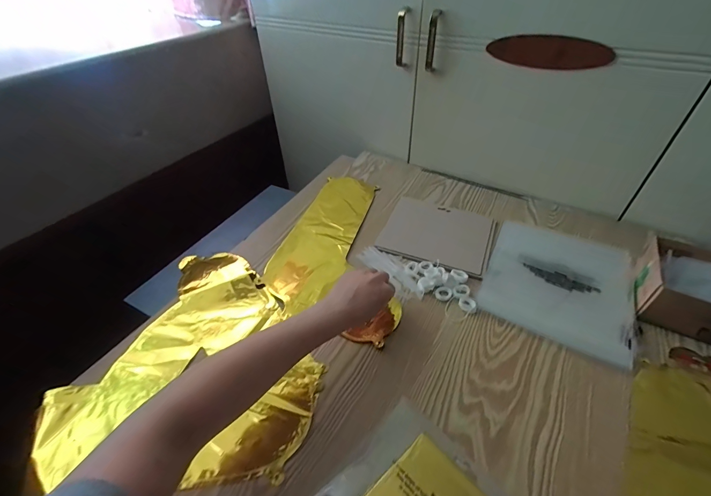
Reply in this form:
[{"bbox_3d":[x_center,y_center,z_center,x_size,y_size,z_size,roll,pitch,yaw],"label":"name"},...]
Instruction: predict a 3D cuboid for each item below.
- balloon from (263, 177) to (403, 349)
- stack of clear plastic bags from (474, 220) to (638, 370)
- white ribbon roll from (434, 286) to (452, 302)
[{"bbox_3d":[-0.009,-0.014,0.618,0.237,0.009,0.384,12,46,13],"label":"balloon"},{"bbox_3d":[0.329,0.049,0.538,0.205,0.013,0.241,21,49,21],"label":"stack of clear plastic bags"},{"bbox_3d":[0.141,0.072,0.524,0.027,0.004,0.025,-1,45,1],"label":"white ribbon roll"}]

